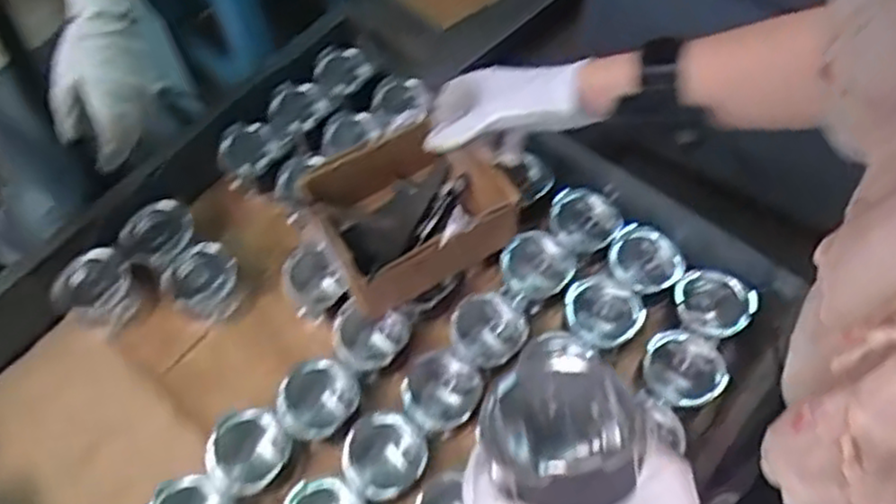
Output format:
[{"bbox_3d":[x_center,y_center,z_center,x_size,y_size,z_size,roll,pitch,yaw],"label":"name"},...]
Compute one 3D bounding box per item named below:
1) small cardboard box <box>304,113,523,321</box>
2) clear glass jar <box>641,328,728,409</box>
[{"bbox_3d":[-0.040,-0.045,0.759,0.188,0.090,0.143,-28,65,-14],"label":"small cardboard box"},{"bbox_3d":[0.253,0.128,0.766,0.078,0.068,0.082,-30,65,-14],"label":"clear glass jar"}]

